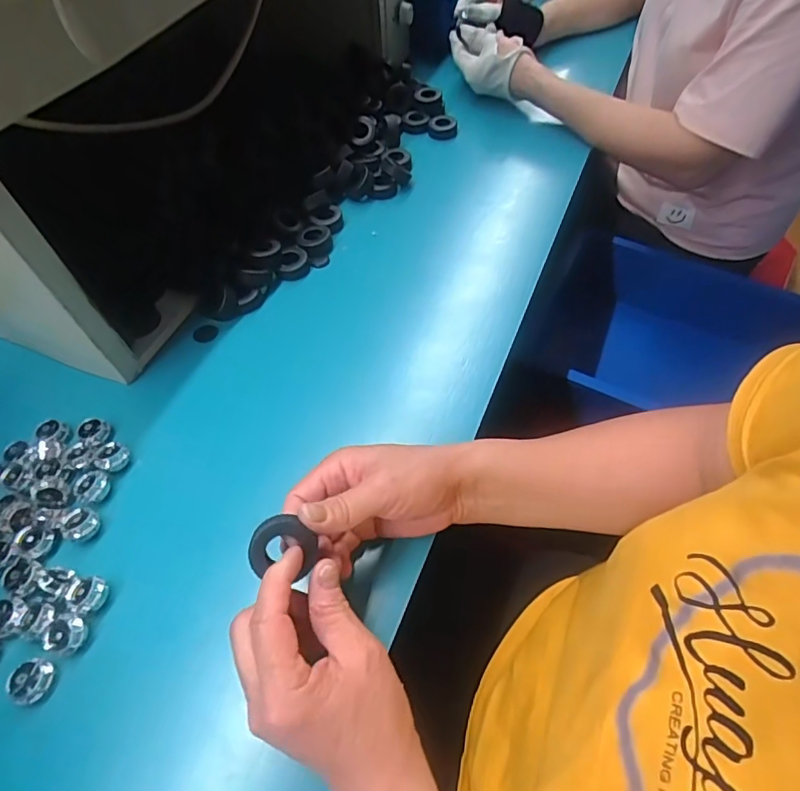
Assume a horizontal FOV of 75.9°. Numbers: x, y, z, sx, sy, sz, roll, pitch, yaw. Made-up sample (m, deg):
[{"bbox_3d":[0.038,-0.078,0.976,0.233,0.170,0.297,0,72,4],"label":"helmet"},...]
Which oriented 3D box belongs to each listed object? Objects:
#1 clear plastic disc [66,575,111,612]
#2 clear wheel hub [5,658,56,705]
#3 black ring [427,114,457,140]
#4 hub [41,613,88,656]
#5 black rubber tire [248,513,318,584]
[{"bbox_3d":[-0.211,0.135,0.347,0.020,0.016,0.022,0,56,0],"label":"clear plastic disc"},{"bbox_3d":[-0.228,0.178,0.319,0.022,0.013,0.024,0,56,0],"label":"clear wheel hub"},{"bbox_3d":[0.056,-0.357,0.682,0.039,0.012,0.042,4,56,3],"label":"black ring"},{"bbox_3d":[-0.217,0.155,0.333,0.023,0.015,0.022,0,56,0],"label":"hub"},{"bbox_3d":[-0.067,0.087,0.295,0.037,0.014,0.034,2,89,-9],"label":"black rubber tire"}]

